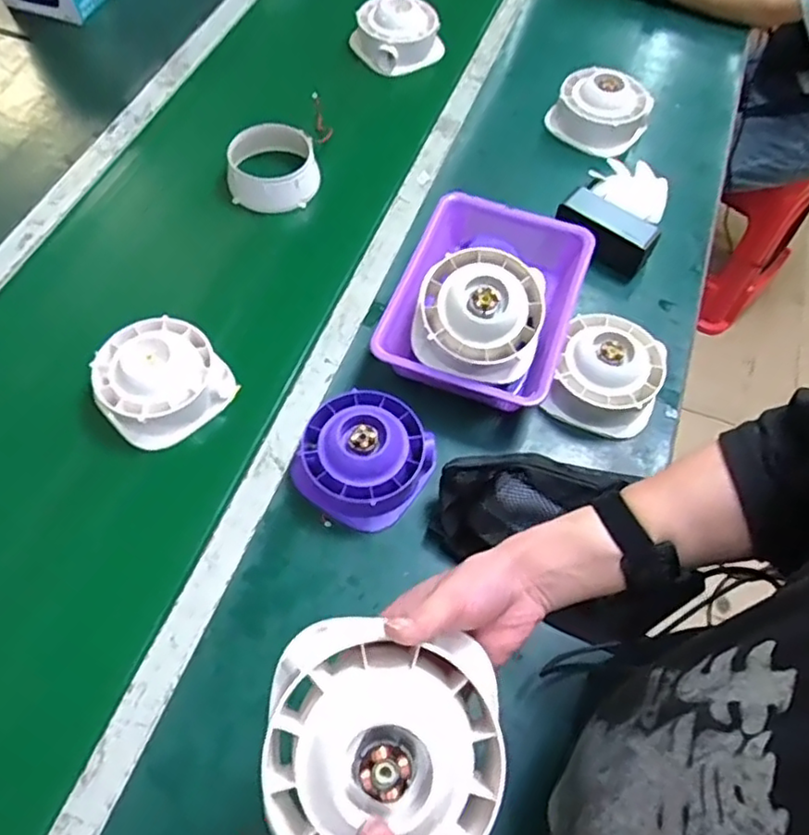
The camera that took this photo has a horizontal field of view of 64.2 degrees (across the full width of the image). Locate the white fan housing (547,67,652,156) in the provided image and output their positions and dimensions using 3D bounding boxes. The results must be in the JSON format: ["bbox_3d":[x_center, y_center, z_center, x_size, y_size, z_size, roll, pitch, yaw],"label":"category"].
[{"bbox_3d":[0.299,-0.470,0.985,0.145,0.074,0.121,23,62,8],"label":"white fan housing"}]

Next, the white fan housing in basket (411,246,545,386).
[{"bbox_3d":[0.081,-0.113,0.700,0.138,0.070,0.131,0,77,0],"label":"white fan housing in basket"}]

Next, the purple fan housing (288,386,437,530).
[{"bbox_3d":[-0.042,0.040,0.687,0.129,0.063,0.128,32,64,13],"label":"purple fan housing"}]

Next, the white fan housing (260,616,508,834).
[{"bbox_3d":[-0.011,0.183,0.357,0.129,0.050,0.129,2,61,-3],"label":"white fan housing"}]

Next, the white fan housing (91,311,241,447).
[{"bbox_3d":[-0.280,-0.048,0.729,0.131,0.065,0.128,-38,70,-21],"label":"white fan housing"}]

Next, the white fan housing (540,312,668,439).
[{"bbox_3d":[0.237,-0.053,0.747,0.119,0.066,0.128,20,62,7],"label":"white fan housing"}]

